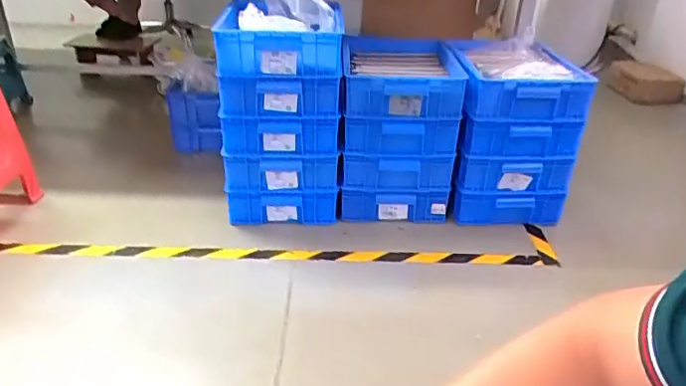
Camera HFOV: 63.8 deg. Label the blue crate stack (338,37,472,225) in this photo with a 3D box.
[{"bbox_3d":[0.137,-0.176,1.578,0.306,0.435,0.361,2,30,-5],"label":"blue crate stack"}]

